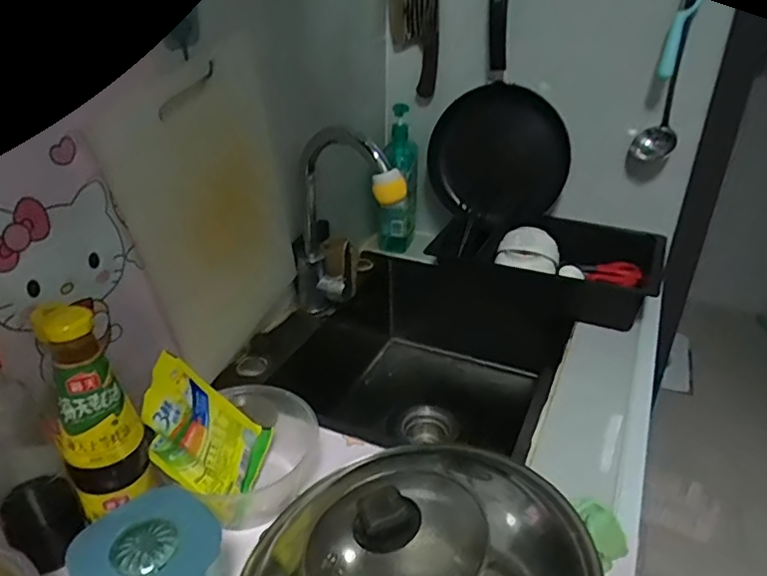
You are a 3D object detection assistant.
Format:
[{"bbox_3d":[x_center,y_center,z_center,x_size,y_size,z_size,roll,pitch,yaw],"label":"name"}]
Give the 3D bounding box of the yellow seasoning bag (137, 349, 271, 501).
[{"bbox_3d":[-0.190,0.156,0.618,0.012,0.158,0.113,-28,31,26],"label":"yellow seasoning bag"}]

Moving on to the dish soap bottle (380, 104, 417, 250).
[{"bbox_3d":[0.028,-0.196,1.093,0.063,0.272,0.070,8,31,12],"label":"dish soap bottle"}]

